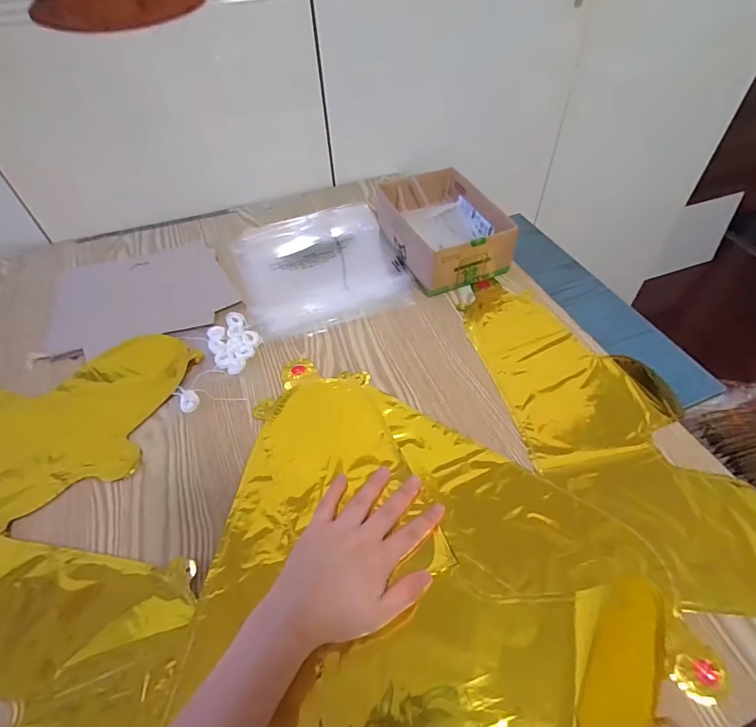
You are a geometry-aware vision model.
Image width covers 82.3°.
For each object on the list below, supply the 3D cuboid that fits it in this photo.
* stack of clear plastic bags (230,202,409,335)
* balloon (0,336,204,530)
[{"bbox_3d":[-0.084,-0.148,0.627,0.214,0.010,0.266,-17,51,-11],"label":"stack of clear plastic bags"},{"bbox_3d":[-0.418,0.055,0.468,0.385,0.018,0.216,3,50,6],"label":"balloon"}]

